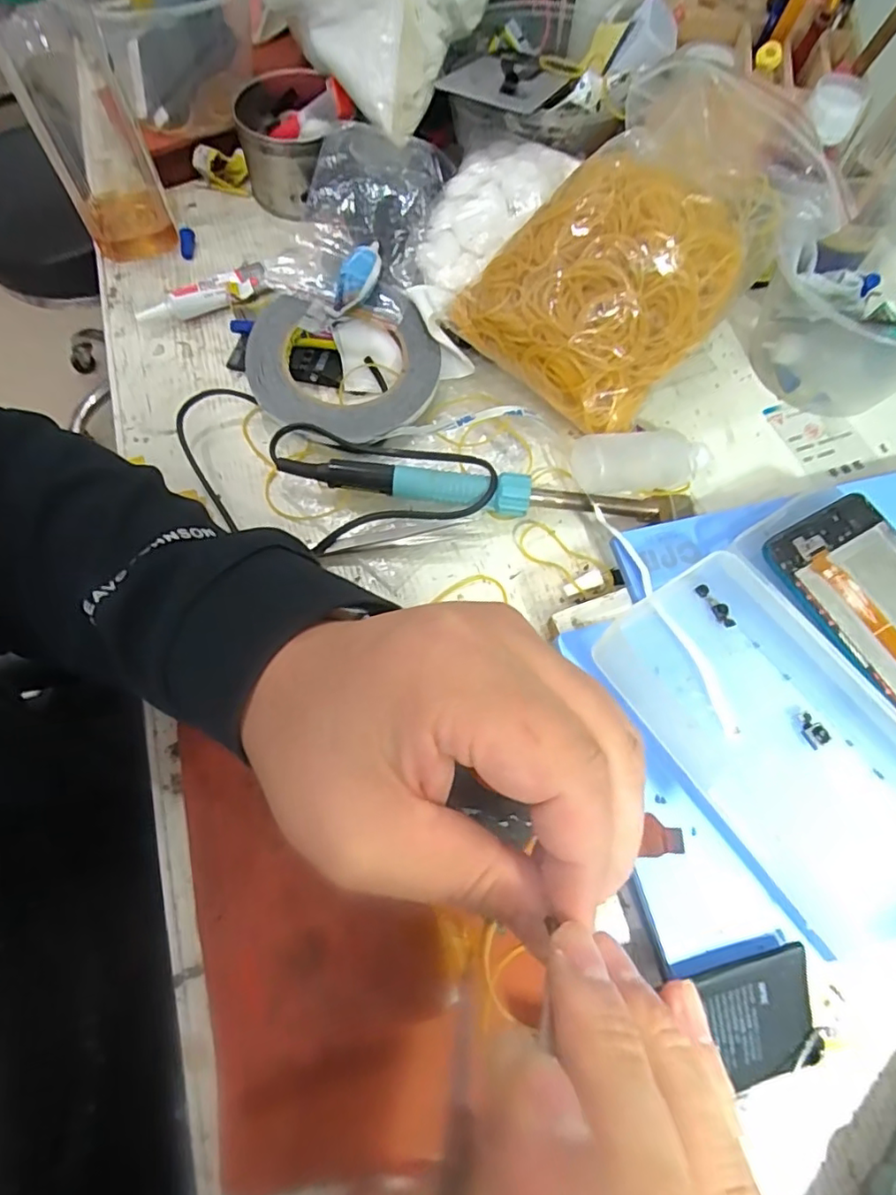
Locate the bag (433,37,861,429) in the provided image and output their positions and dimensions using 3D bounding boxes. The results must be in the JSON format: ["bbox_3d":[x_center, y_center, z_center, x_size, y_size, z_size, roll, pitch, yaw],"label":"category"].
[{"bbox_3d":[0.121,-0.215,0.354,0.201,0.099,0.137,-36,71,-16],"label":"bag"}]

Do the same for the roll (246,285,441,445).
[{"bbox_3d":[-0.068,-0.150,0.387,0.120,0.033,0.113,1,66,-1],"label":"roll"}]

